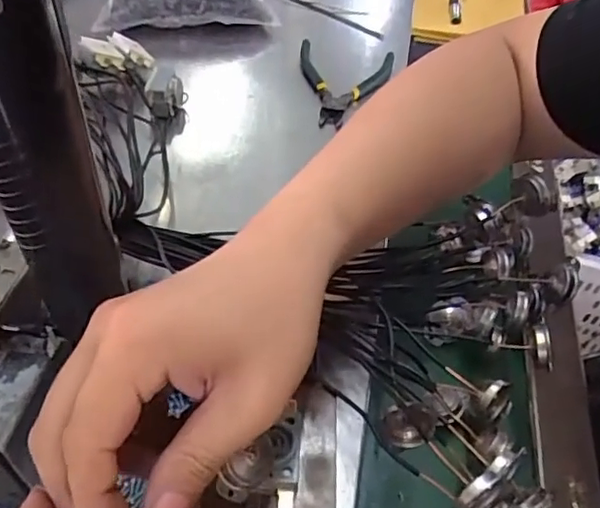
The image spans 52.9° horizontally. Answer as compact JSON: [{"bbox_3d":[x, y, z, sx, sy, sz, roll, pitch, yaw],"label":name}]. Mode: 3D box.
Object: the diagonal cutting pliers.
[{"bbox_3d":[0.041,-0.161,0.559,0.088,0.019,0.134,7,49,0],"label":"diagonal cutting pliers"}]

